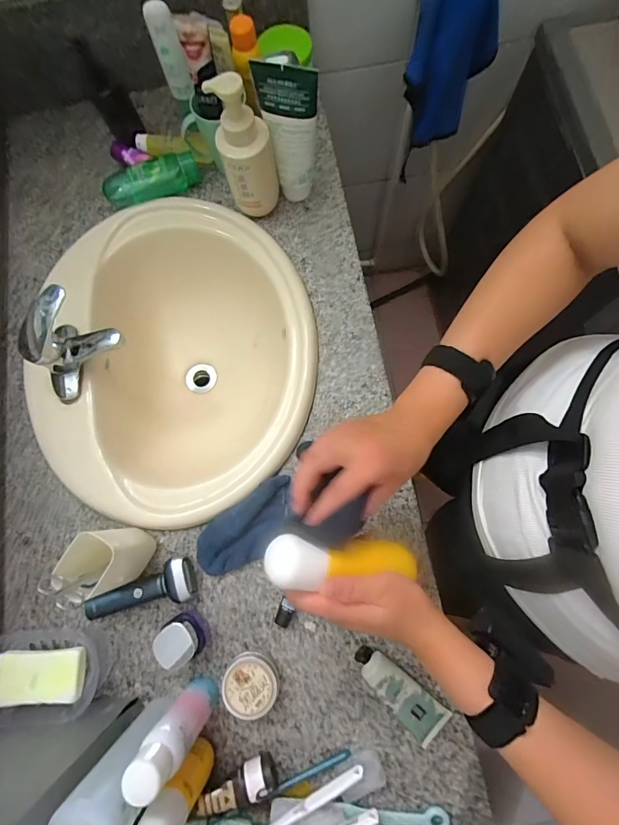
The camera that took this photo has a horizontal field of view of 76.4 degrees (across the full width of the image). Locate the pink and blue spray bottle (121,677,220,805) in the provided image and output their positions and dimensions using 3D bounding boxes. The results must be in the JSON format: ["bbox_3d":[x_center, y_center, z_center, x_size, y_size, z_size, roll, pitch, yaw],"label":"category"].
[{"bbox_3d":[-0.143,0.346,0.432,0.043,0.166,0.042,0,76,1],"label":"pink and blue spray bottle"}]

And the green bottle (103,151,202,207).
[{"bbox_3d":[-0.271,-0.397,0.674,0.166,0.039,0.049,-17,77,-3],"label":"green bottle"}]

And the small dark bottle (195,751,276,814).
[{"bbox_3d":[-0.083,0.441,0.462,0.094,0.036,0.032,-13,76,-21],"label":"small dark bottle"}]

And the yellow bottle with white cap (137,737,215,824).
[{"bbox_3d":[-0.139,0.407,0.425,0.040,0.147,0.034,34,80,9],"label":"yellow bottle with white cap"}]

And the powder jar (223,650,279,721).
[{"bbox_3d":[-0.073,0.342,0.497,0.066,0.039,0.062,0,76,1],"label":"powder jar"}]

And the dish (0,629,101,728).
[{"bbox_3d":[-0.340,0.336,0.506,0.148,0.054,0.096,-2,76,1],"label":"dish"}]

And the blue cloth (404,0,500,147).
[{"bbox_3d":[0.271,-0.657,0.747,0.177,0.341,0.030,-22,84,2],"label":"blue cloth"}]

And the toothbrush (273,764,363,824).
[{"bbox_3d":[-0.016,0.467,0.451,0.181,0.016,0.018,-28,77,-5],"label":"toothbrush"}]

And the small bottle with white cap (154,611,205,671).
[{"bbox_3d":[-0.164,0.290,0.504,0.042,0.064,0.051,-38,78,-7],"label":"small bottle with white cap"}]

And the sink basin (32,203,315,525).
[{"bbox_3d":[-0.213,-0.076,0.713,0.440,0.221,0.528,3,77,2],"label":"sink basin"}]

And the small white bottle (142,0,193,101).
[{"bbox_3d":[-0.208,-0.536,0.593,0.039,0.119,0.032,-20,77,-3],"label":"small white bottle"}]

